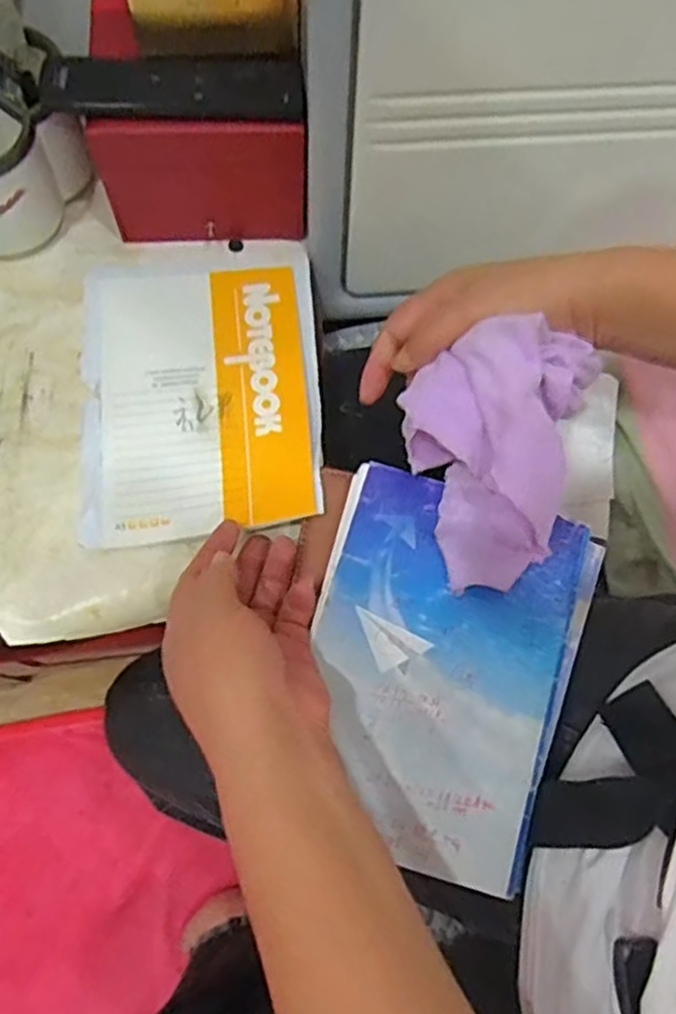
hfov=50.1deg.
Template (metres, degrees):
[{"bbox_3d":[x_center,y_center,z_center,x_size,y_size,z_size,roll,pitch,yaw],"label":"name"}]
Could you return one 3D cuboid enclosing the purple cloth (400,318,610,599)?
[{"bbox_3d":[0.083,-0.035,0.402,0.095,0.062,0.142,18,77,4],"label":"purple cloth"}]

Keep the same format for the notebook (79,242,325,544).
[{"bbox_3d":[-0.091,-0.085,0.486,0.154,0.015,0.209,-4,70,0],"label":"notebook"}]

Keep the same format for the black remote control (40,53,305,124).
[{"bbox_3d":[-0.095,-0.249,0.422,0.147,0.016,0.042,0,72,-3],"label":"black remote control"}]

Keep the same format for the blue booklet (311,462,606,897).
[{"bbox_3d":[0.055,0.088,0.404,0.143,0.008,0.200,17,77,3],"label":"blue booklet"}]

